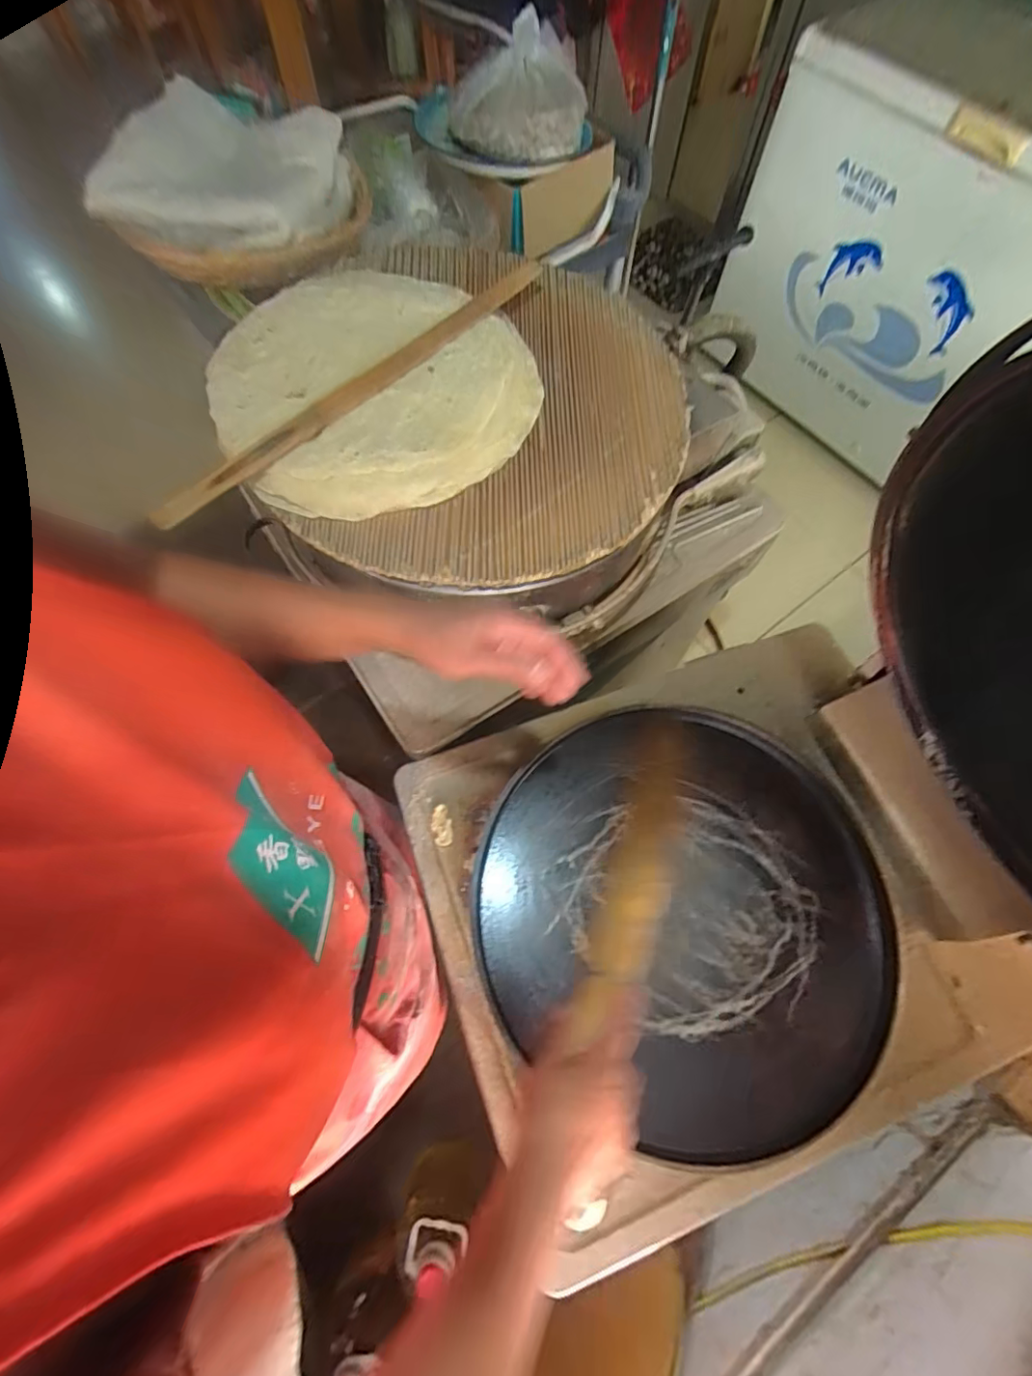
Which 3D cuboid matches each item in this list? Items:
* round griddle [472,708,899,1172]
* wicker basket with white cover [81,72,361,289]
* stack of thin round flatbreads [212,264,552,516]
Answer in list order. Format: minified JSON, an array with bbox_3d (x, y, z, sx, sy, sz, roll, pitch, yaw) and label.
[{"bbox_3d":[0.214,0.266,0.700,0.508,0.028,0.489,0,67,-1],"label":"round griddle"},{"bbox_3d":[-0.467,-0.850,0.923,0.413,0.099,0.352,19,68,7],"label":"wicker basket with white cover"},{"bbox_3d":[-0.190,-0.416,0.728,0.419,0.034,0.415,-33,75,-12],"label":"stack of thin round flatbreads"}]

